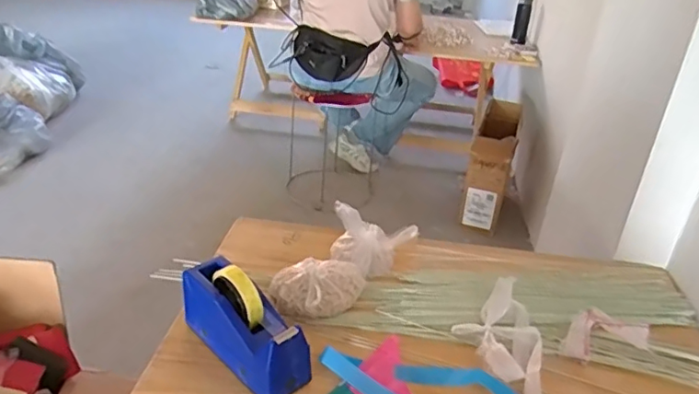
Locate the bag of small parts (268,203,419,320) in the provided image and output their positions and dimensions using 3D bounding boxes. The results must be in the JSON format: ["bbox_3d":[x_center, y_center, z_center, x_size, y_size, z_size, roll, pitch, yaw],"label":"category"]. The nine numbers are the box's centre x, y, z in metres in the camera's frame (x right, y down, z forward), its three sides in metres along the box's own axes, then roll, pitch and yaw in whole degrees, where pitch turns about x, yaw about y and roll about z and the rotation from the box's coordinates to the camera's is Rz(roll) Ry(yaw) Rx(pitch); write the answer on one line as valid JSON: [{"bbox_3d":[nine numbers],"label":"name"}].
[{"bbox_3d":[-0.005,0.072,0.915,0.122,0.122,0.286,21,33,26],"label":"bag of small parts"}]

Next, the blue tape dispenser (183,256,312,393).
[{"bbox_3d":[-0.144,0.170,0.747,0.217,0.123,0.072,38,41,25],"label":"blue tape dispenser"}]

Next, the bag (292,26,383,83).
[{"bbox_3d":[-0.052,-0.476,1.930,0.293,0.156,0.095,5,29,0],"label":"bag"}]

